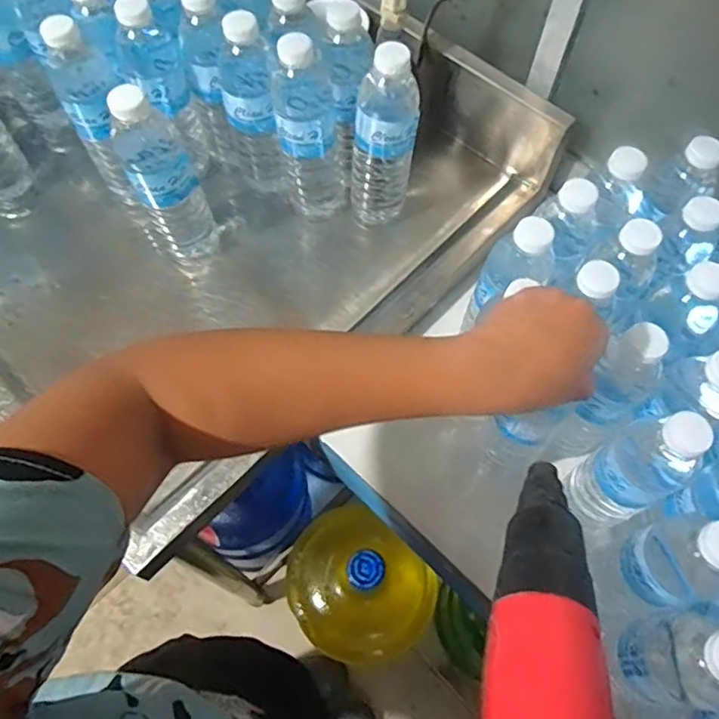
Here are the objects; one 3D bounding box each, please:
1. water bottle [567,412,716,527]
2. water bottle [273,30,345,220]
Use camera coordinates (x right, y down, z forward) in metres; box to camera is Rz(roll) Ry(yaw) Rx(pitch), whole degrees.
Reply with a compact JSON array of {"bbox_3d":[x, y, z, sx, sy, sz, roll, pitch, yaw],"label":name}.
[{"bbox_3d":[0.219,0.096,0.509,0.065,0.180,0.072,-24,67,-13],"label":"water bottle"},{"bbox_3d":[-0.050,-0.235,0.626,0.065,0.206,0.058,0,64,-2],"label":"water bottle"}]

